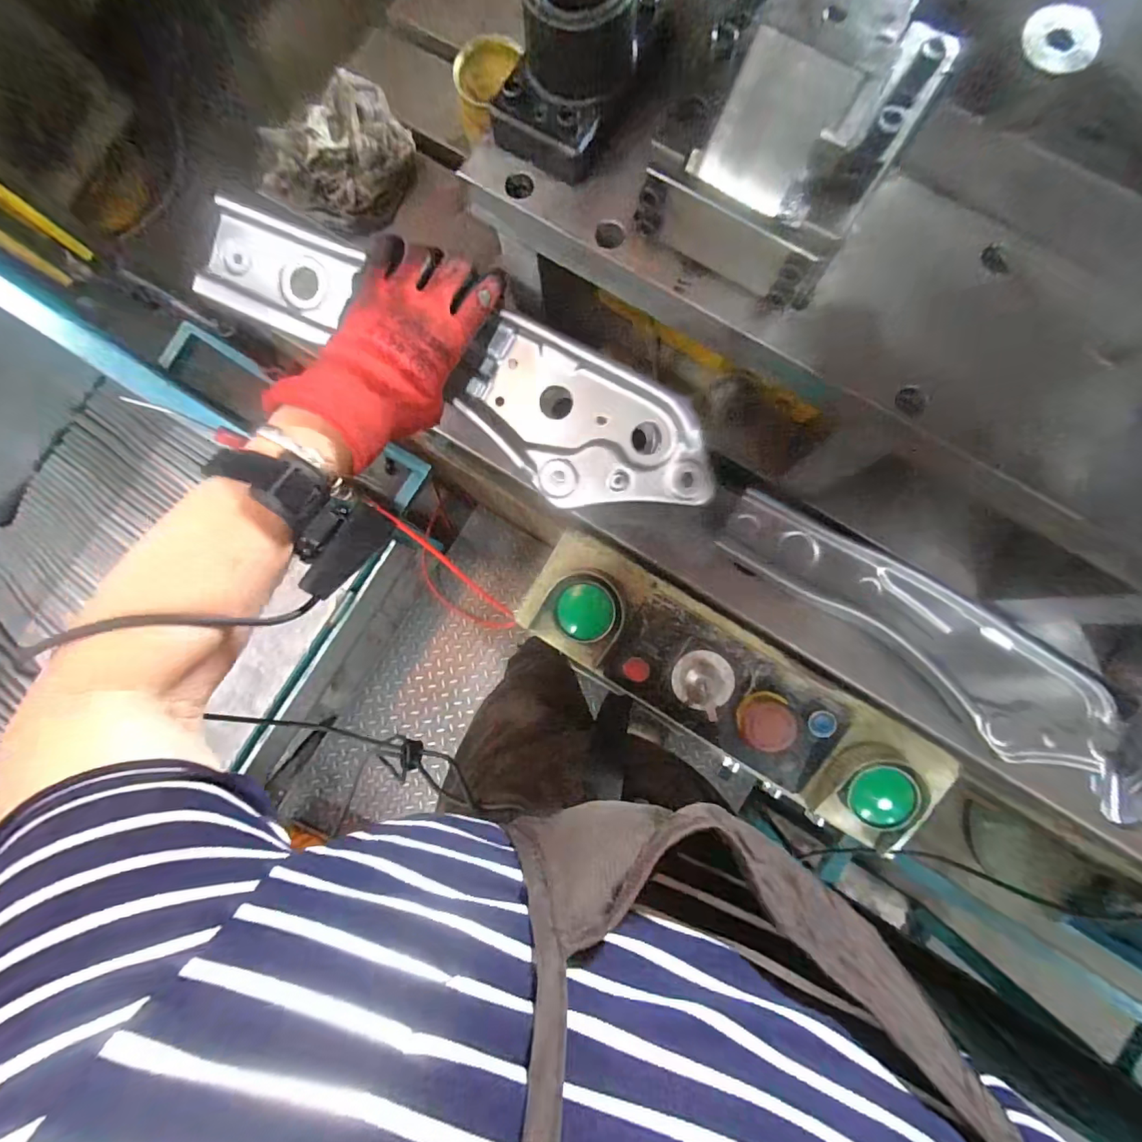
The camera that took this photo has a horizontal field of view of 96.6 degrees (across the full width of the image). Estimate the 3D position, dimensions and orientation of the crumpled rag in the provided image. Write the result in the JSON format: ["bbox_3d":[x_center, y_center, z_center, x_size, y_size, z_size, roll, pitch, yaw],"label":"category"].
[{"bbox_3d":[-0.276,-0.496,0.605,0.171,0.049,0.162,-39,84,-2],"label":"crumpled rag"}]

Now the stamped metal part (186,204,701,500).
[{"bbox_3d":[-0.092,-0.161,0.398,0.429,0.026,0.105,27,86,3],"label":"stamped metal part"}]

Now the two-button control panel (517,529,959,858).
[{"bbox_3d":[0.174,0.131,0.580,0.495,0.072,0.137,31,86,5],"label":"two-button control panel"}]

